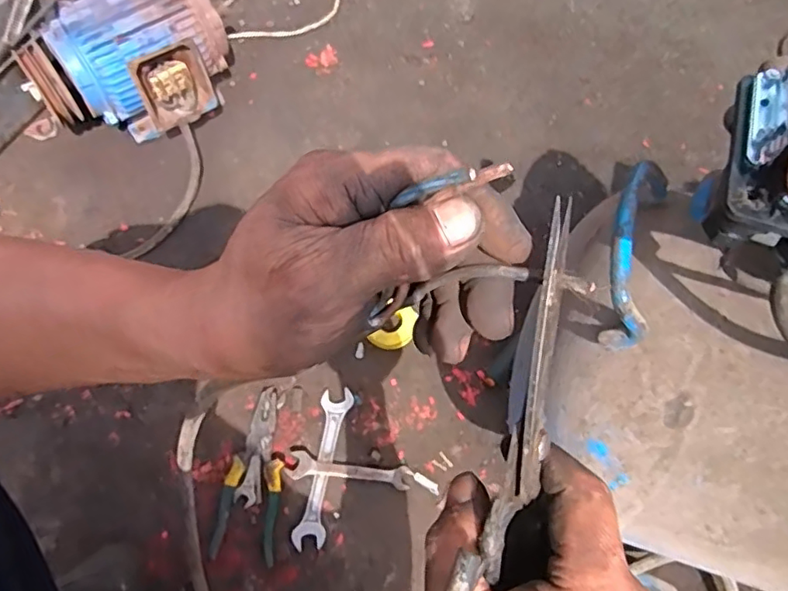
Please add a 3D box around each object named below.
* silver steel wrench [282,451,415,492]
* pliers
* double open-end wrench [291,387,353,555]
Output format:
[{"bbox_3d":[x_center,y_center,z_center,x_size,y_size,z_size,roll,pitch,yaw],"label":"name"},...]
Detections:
[{"bbox_3d":[-0.054,0.211,0.709,0.145,0.014,0.030,5,62,0],"label":"silver steel wrench"},{"bbox_3d":[-0.164,0.206,0.697,0.067,0.022,0.194,4,62,-1],"label":"pliers"},{"bbox_3d":[-0.085,0.204,0.713,0.038,0.013,0.192,9,62,2],"label":"double open-end wrench"}]

